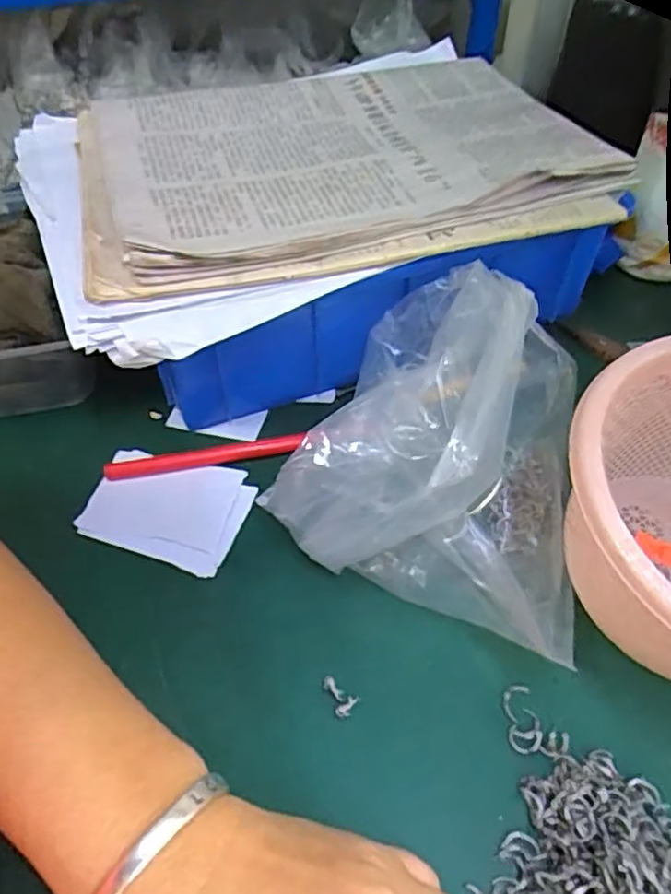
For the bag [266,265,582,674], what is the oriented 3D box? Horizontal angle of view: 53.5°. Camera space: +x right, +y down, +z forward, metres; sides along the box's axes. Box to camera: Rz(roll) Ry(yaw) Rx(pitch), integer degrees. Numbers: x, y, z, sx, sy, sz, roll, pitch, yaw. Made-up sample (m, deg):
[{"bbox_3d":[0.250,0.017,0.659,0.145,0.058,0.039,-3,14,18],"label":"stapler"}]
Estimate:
[{"bbox_3d":[0.062,-0.007,0.322,0.141,0.093,0.154,18,52,15],"label":"bag"}]

